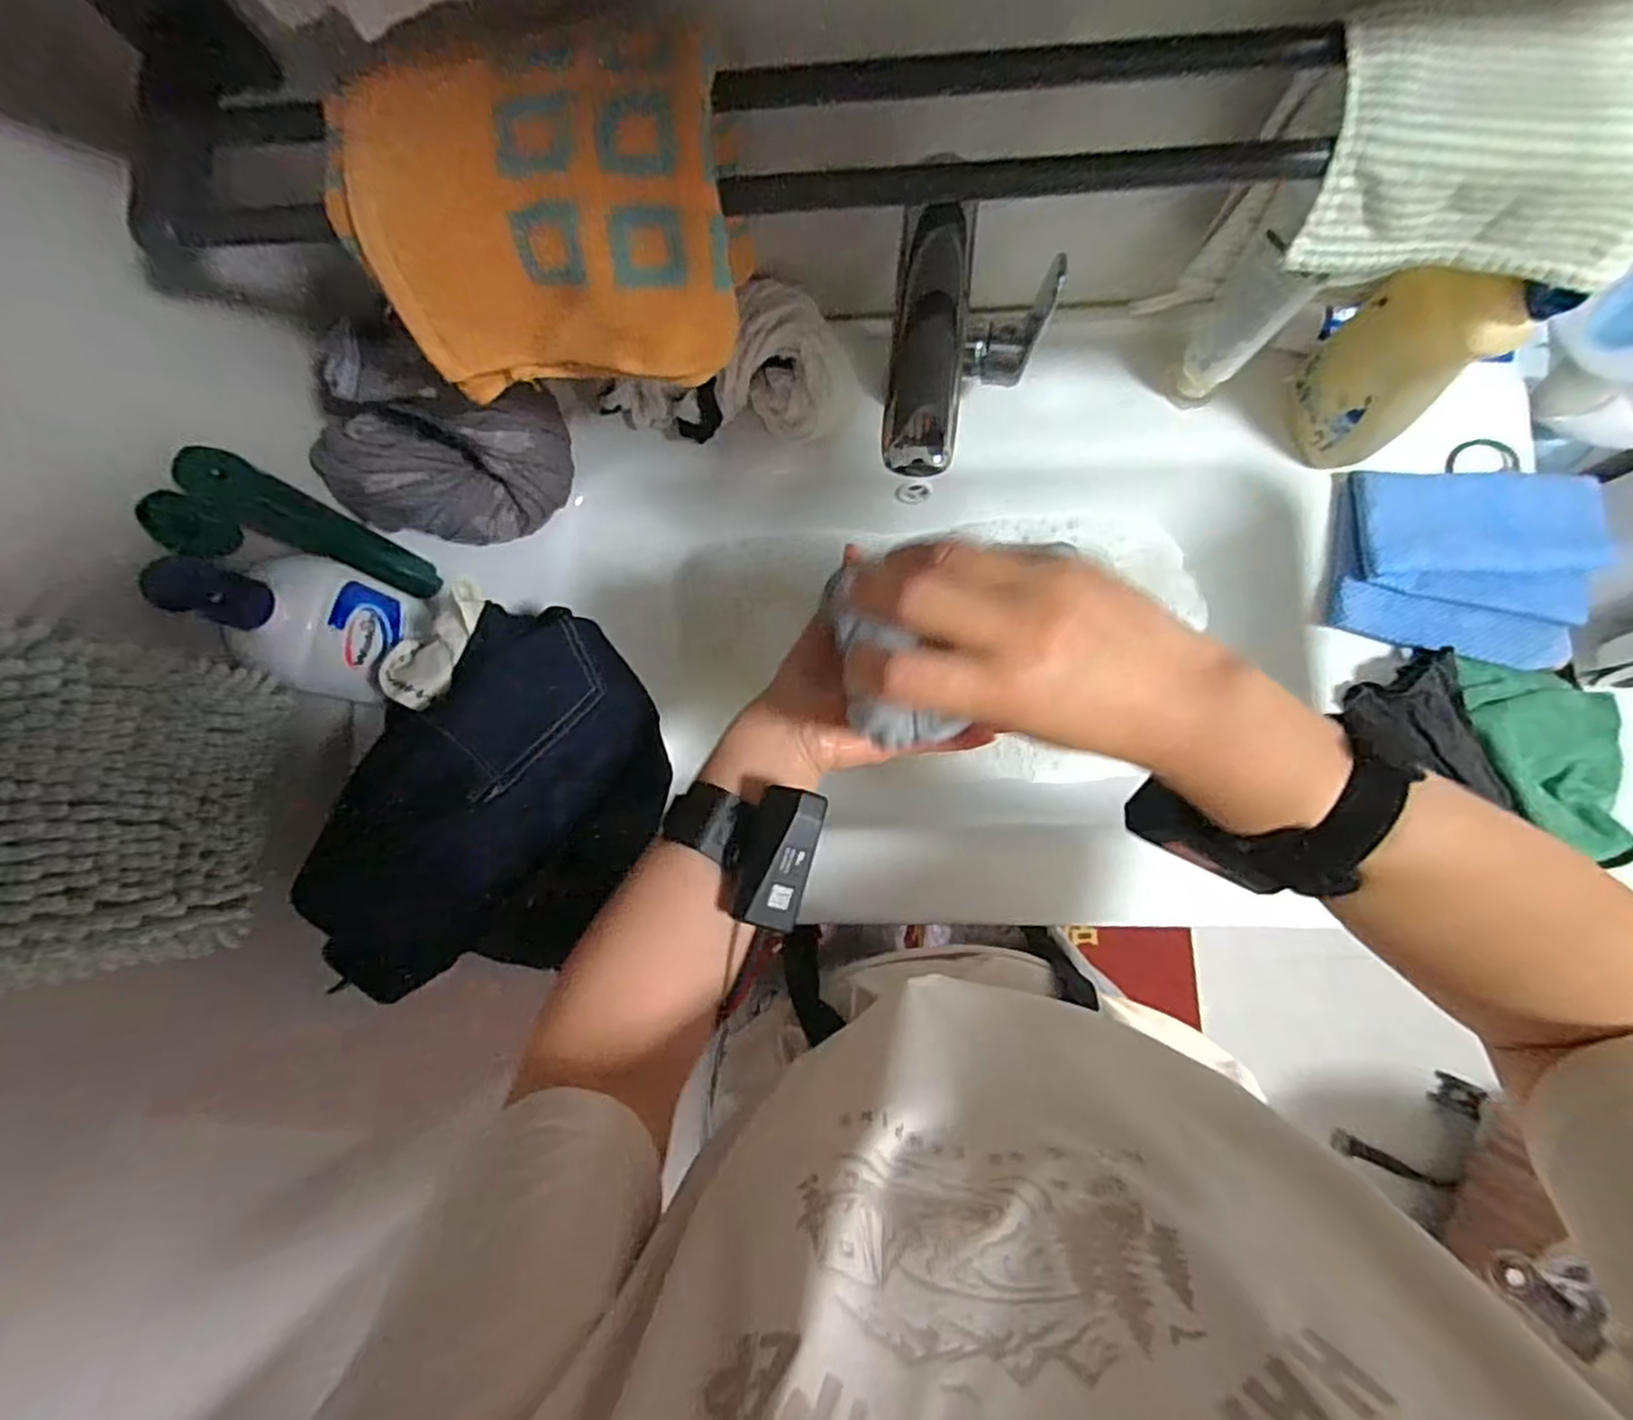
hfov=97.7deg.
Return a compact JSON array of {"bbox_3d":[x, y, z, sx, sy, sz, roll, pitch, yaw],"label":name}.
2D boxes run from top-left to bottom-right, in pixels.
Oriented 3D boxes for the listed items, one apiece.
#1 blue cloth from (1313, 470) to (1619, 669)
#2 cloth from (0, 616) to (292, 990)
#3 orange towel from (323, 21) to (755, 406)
[{"bbox_3d":[0.477,-0.110,0.516,0.187,0.028,0.143,9,85,6],"label":"blue cloth"},{"bbox_3d":[-0.343,0.047,0.345,0.030,0.178,0.160,-2,83,5],"label":"cloth"},{"bbox_3d":[-0.124,-0.225,0.340,0.177,0.094,0.103,-2,83,5],"label":"orange towel"}]

